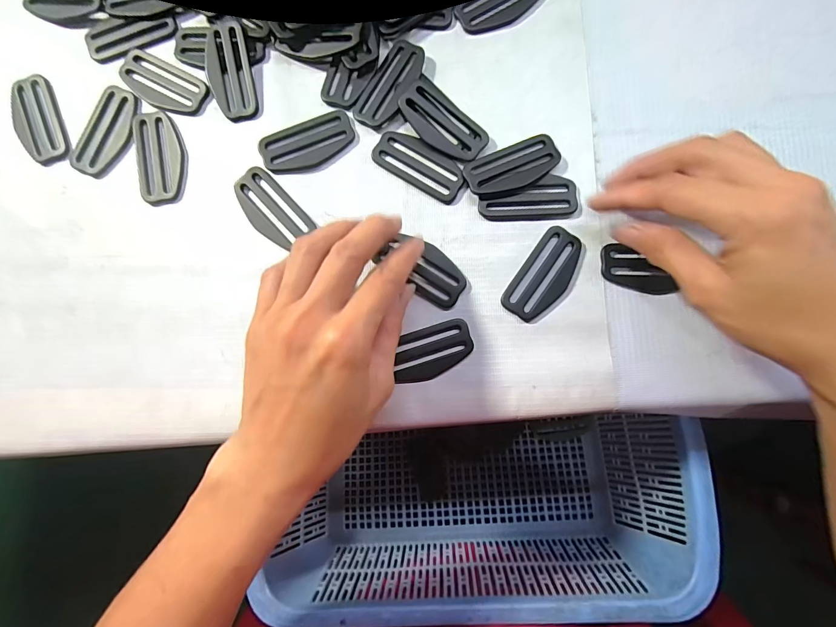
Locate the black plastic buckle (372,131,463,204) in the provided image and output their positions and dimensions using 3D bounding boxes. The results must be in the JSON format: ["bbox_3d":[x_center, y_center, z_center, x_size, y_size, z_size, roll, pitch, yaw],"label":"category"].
[{"bbox_3d":[0.001,-0.093,0.244,0.058,0.004,0.026,32,86,5],"label":"black plastic buckle"}]

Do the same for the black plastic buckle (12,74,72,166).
[{"bbox_3d":[-0.251,-0.128,0.259,0.025,0.006,0.059,-21,84,0],"label":"black plastic buckle"}]

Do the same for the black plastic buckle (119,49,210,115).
[{"bbox_3d":[-0.168,-0.151,0.258,0.060,0.004,0.030,28,86,5],"label":"black plastic buckle"}]

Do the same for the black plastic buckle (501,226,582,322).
[{"bbox_3d":[0.076,-0.023,0.235,0.030,0.004,0.059,34,86,5],"label":"black plastic buckle"}]

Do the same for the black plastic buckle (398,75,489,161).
[{"bbox_3d":[0.015,-0.118,0.244,0.030,0.008,0.058,-44,91,0],"label":"black plastic buckle"}]

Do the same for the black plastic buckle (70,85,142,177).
[{"bbox_3d":[-0.203,-0.118,0.254,0.032,0.004,0.059,23,86,4],"label":"black plastic buckle"}]

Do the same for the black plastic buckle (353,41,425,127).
[{"bbox_3d":[-0.018,-0.146,0.249,0.025,0.004,0.057,33,86,5],"label":"black plastic buckle"}]

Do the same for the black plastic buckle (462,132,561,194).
[{"bbox_3d":[0.058,-0.091,0.241,0.059,0.006,0.027,-22,84,0],"label":"black plastic buckle"}]

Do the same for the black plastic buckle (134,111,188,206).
[{"bbox_3d":[-0.166,-0.101,0.251,0.030,0.004,0.061,-11,84,1],"label":"black plastic buckle"}]

